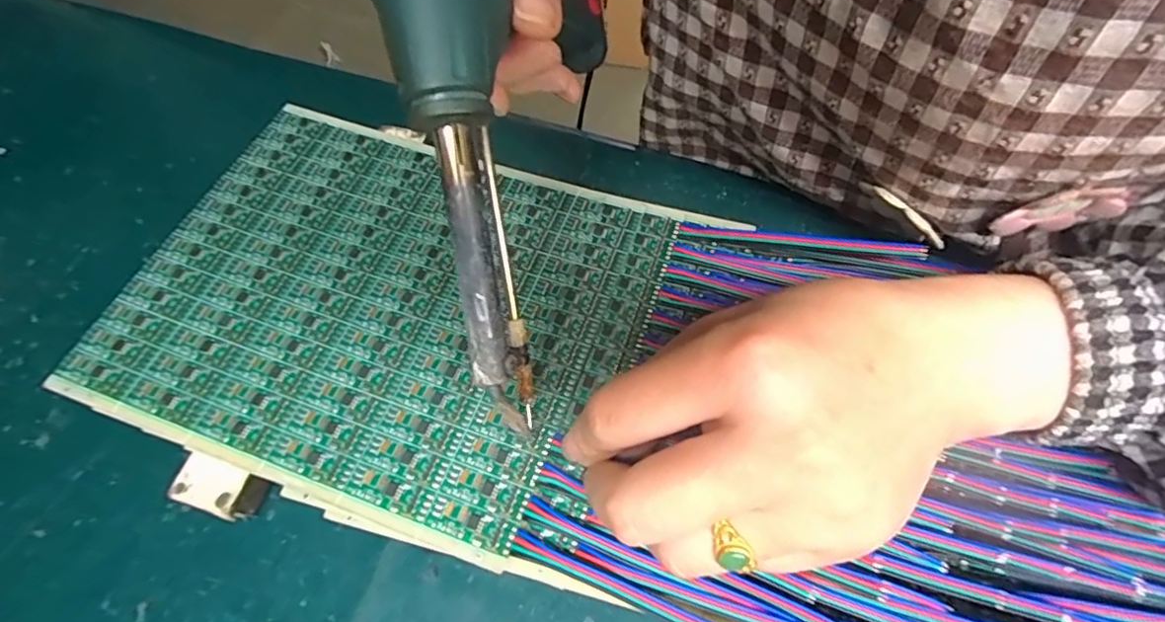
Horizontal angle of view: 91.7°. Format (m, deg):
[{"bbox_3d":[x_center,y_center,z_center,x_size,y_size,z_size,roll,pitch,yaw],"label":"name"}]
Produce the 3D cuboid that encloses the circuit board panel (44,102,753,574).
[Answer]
[{"bbox_3d":[-0.081,-0.008,0.243,0.206,0.004,0.167,18,64,9],"label":"circuit board panel"}]

